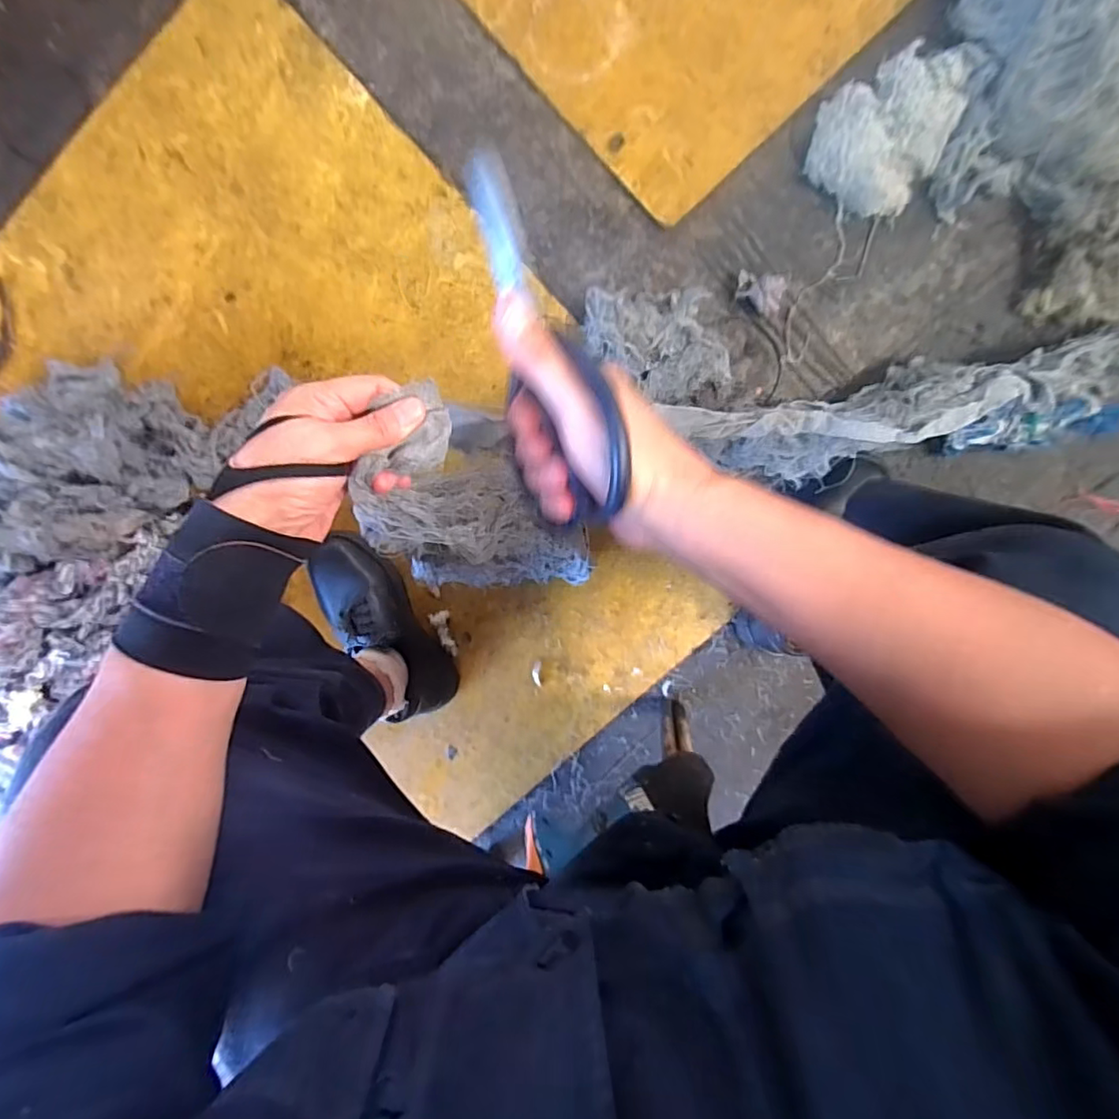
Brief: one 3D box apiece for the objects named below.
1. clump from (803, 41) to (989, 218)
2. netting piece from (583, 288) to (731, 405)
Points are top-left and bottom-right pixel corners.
[{"bbox_3d":[0.359,-0.479,0.643,0.134,0.044,0.166,20,98,1],"label":"clump"},{"bbox_3d":[0.116,-0.253,0.691,0.167,0.052,0.126,2,97,3],"label":"netting piece"}]

